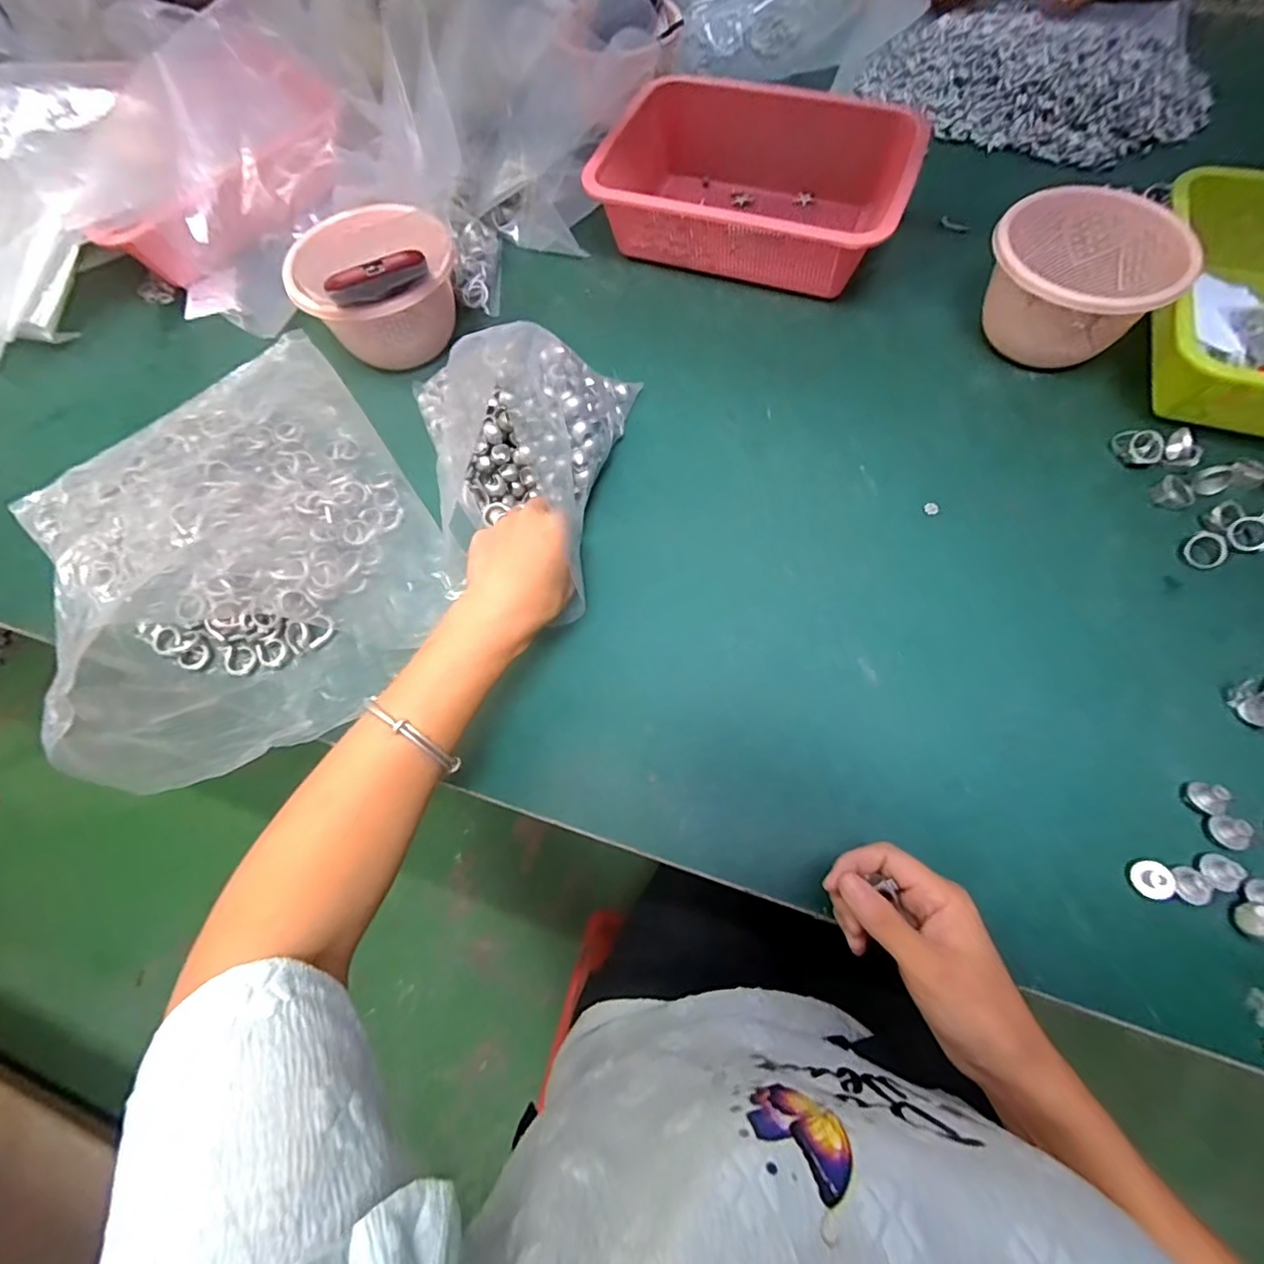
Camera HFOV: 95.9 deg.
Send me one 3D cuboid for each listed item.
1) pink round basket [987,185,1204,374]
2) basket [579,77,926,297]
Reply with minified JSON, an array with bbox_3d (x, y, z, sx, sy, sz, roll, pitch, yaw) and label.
[{"bbox_3d":[0.385,-0.305,0.501,0.157,0.084,0.137,-37,70,-12],"label":"pink round basket"},{"bbox_3d":[0.126,-0.467,0.596,0.303,0.080,0.214,19,69,11],"label":"basket"}]

